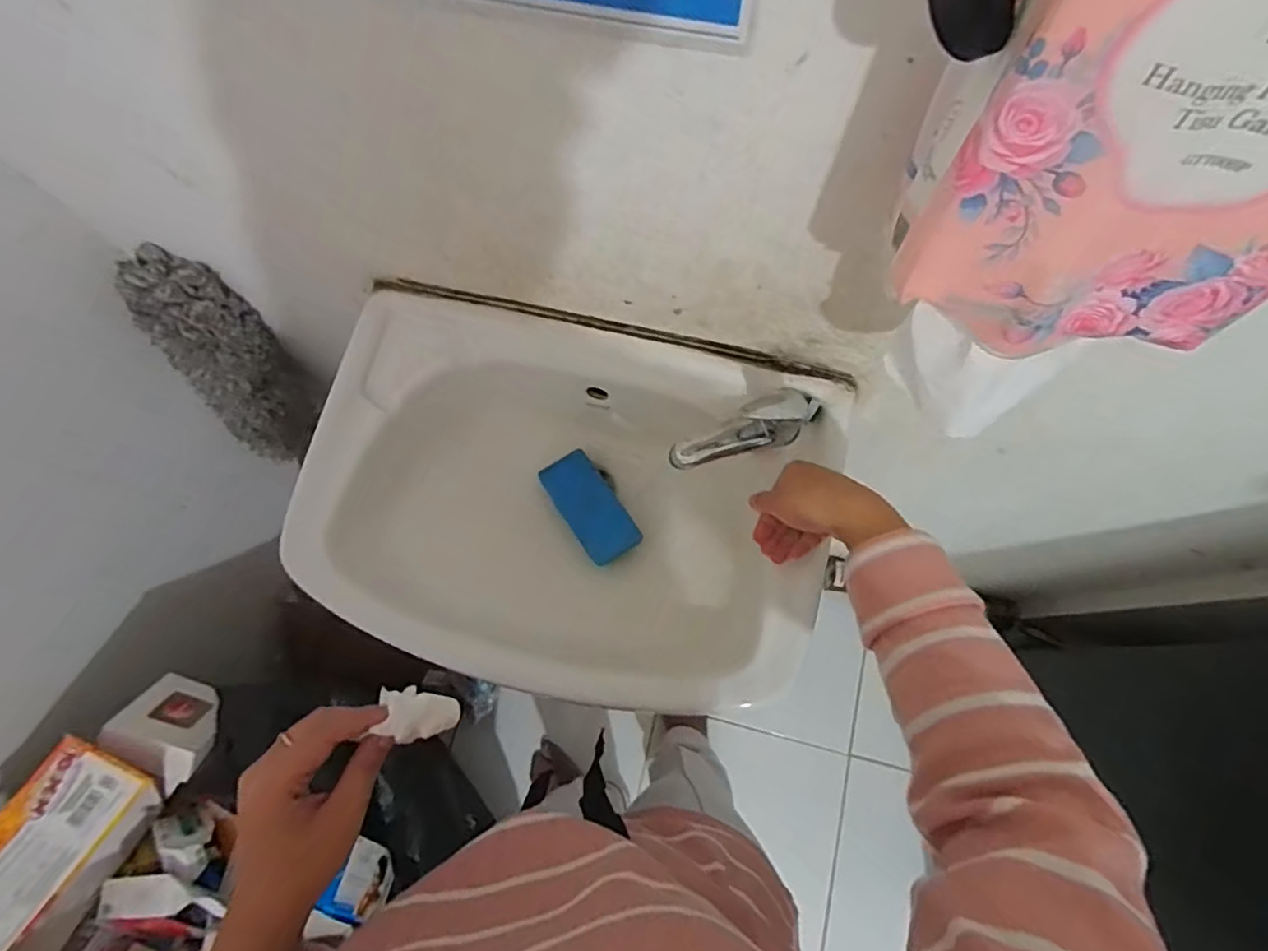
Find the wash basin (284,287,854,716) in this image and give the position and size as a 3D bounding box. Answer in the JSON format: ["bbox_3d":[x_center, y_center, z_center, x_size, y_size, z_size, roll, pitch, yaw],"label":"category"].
[{"bbox_3d":[-0.070,0.016,0.615,0.482,0.160,0.304,11,75,5],"label":"wash basin"}]

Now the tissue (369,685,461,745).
[{"bbox_3d":[-0.134,0.147,0.366,0.016,0.053,0.029,4,69,45],"label":"tissue"}]

